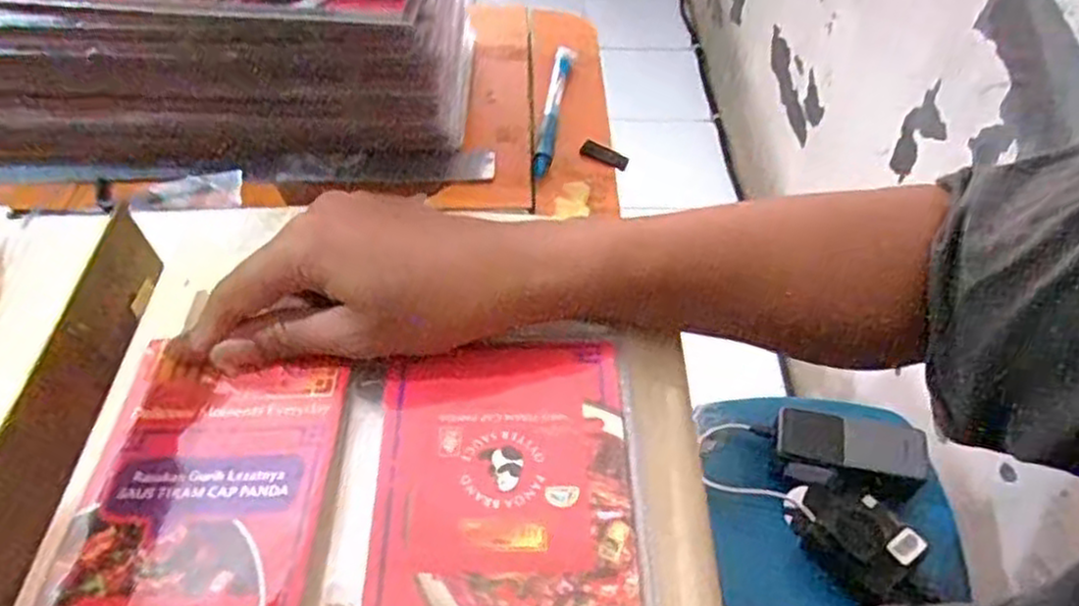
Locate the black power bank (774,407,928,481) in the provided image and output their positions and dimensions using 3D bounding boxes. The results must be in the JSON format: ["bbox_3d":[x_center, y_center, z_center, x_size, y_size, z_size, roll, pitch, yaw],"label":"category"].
[{"bbox_3d":[0.279,0.127,0.684,0.125,0.022,0.046,10,52,9],"label":"black power bank"}]

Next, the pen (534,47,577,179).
[{"bbox_3d":[0.010,-0.126,0.482,0.014,0.009,0.118,5,51,5],"label":"pen"}]

